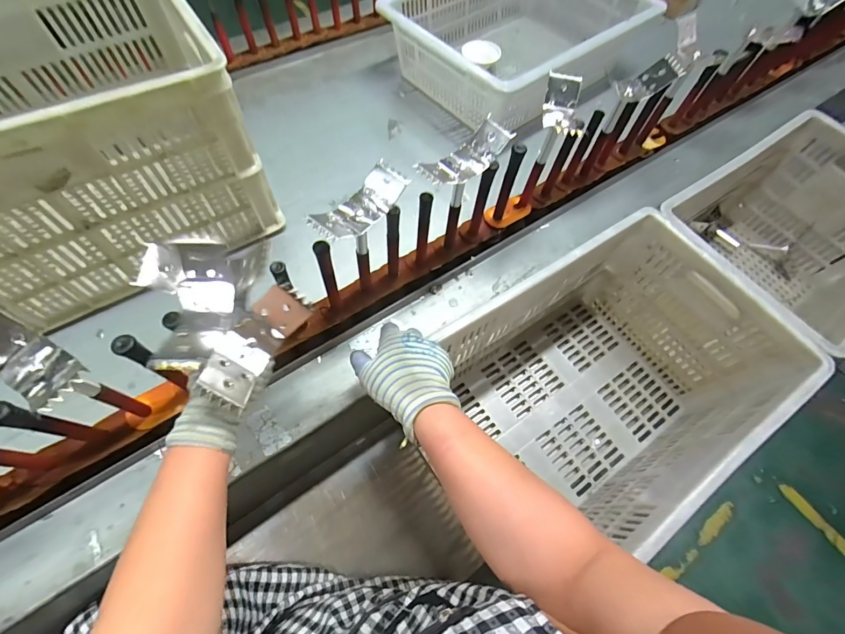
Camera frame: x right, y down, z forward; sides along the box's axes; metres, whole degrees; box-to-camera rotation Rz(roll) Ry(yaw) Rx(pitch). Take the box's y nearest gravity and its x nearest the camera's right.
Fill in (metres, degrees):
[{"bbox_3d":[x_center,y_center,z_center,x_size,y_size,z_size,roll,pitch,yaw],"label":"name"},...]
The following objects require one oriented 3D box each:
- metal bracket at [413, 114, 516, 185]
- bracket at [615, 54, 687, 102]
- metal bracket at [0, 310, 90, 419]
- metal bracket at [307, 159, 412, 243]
[{"bbox_3d":[0.051,-0.194,0.472,0.115,0.037,0.045,-34,70,-16],"label":"metal bracket"},{"bbox_3d":[0.319,-0.333,0.548,0.076,0.016,0.045,-15,68,36],"label":"bracket"},{"bbox_3d":[-0.347,0.036,0.335,0.097,0.024,0.046,39,68,-5],"label":"metal bracket"},{"bbox_3d":[-0.070,-0.126,0.433,0.047,0.028,0.121,37,69,15],"label":"metal bracket"}]

